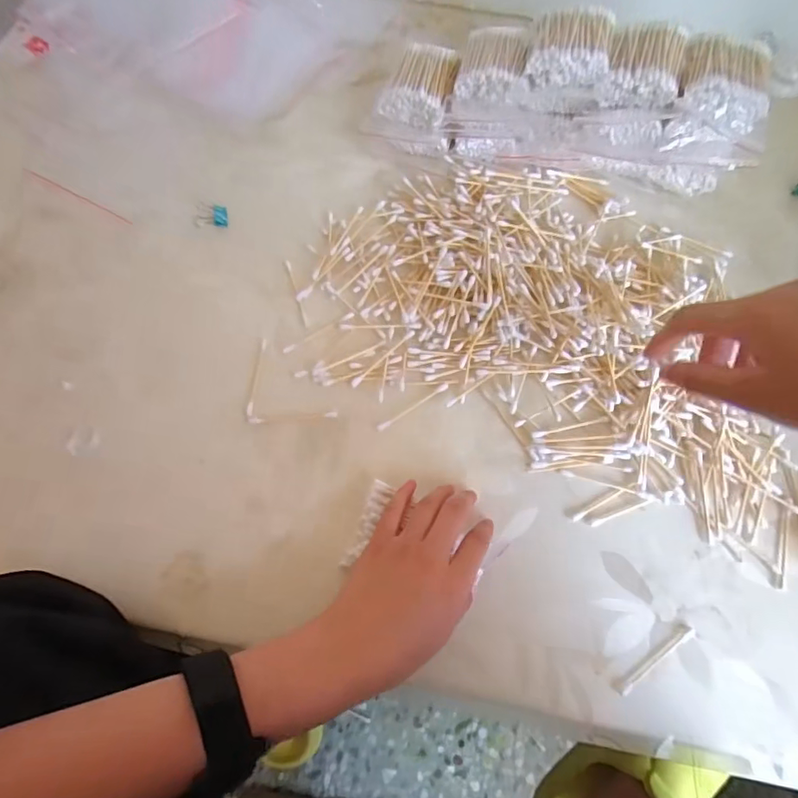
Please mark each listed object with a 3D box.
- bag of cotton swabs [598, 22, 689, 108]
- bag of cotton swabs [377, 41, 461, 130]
[{"bbox_3d":[0.198,-0.270,0.413,0.057,0.027,0.067,17,69,5],"label":"bag of cotton swabs"},{"bbox_3d":[0.023,-0.285,0.484,0.059,0.052,0.074,21,71,6],"label":"bag of cotton swabs"}]

